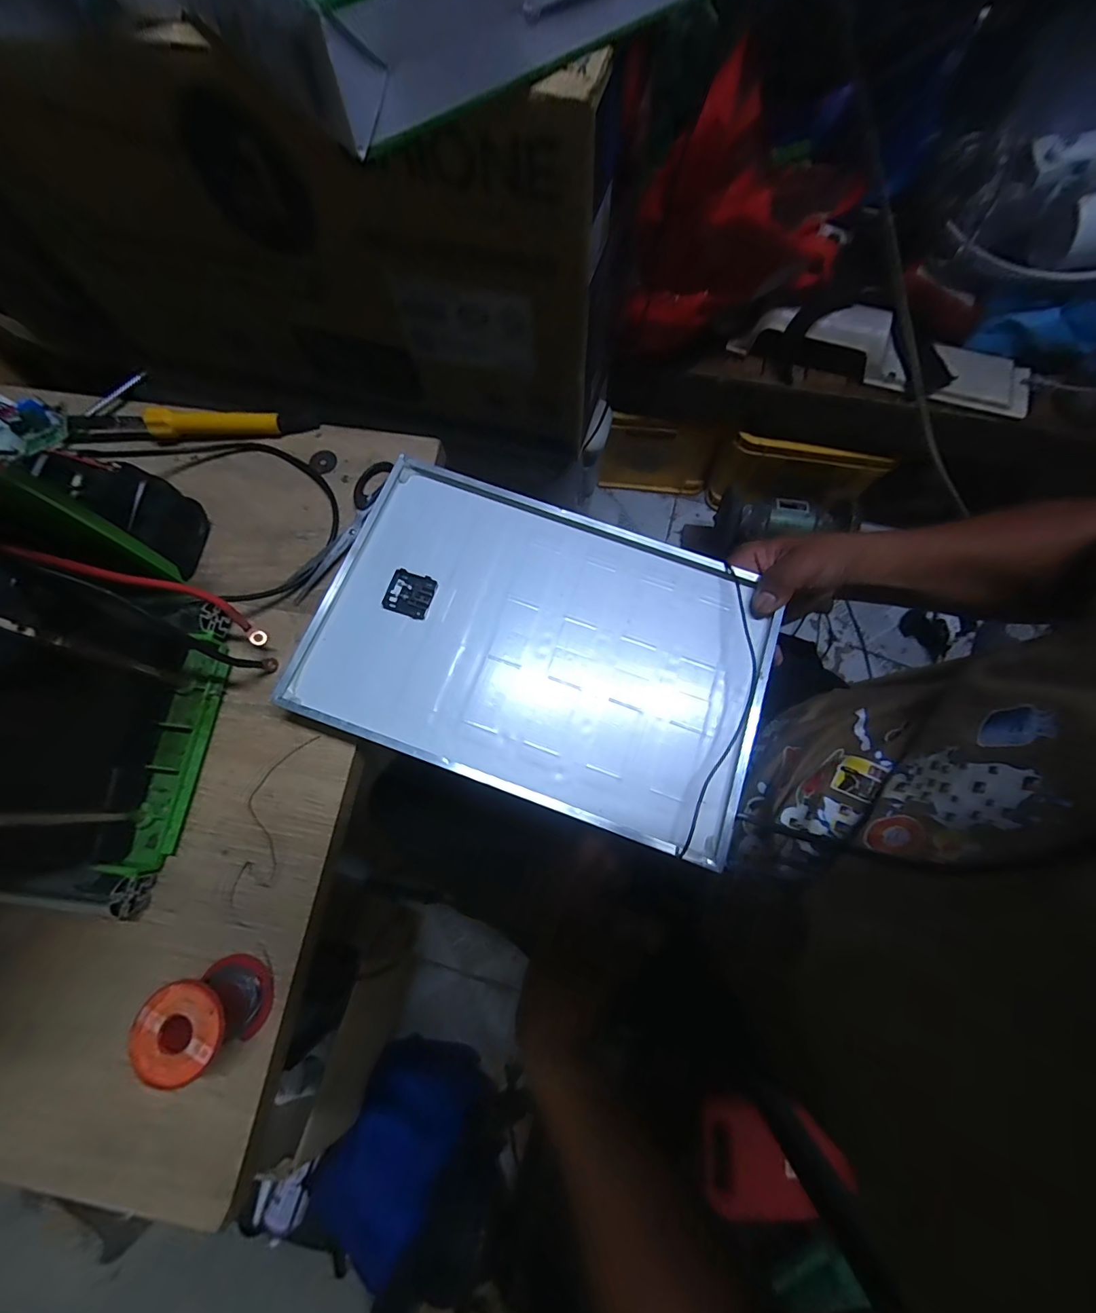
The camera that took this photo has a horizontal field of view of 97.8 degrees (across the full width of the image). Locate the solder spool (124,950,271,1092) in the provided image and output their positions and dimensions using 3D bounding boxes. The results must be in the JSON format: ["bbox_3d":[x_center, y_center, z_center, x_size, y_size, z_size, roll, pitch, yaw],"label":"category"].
[{"bbox_3d":[-0.219,0.230,0.306,0.053,0.055,0.051,-27,73,-7],"label":"solder spool"}]

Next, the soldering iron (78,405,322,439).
[{"bbox_3d":[-0.337,-0.223,0.461,0.220,0.027,0.024,-3,72,1],"label":"soldering iron"}]

